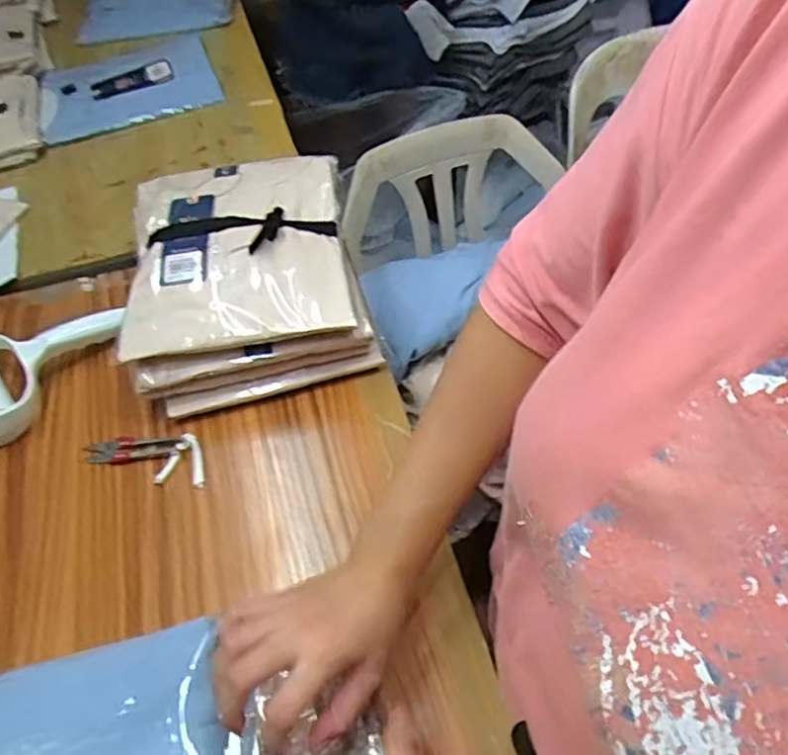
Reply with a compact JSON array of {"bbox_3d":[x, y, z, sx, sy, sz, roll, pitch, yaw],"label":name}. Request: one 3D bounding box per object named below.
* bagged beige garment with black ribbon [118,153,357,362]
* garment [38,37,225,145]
[{"bbox_3d":[-0.151,-0.132,0.617,0.201,0.029,0.235,-9,52,-2],"label":"bagged beige garment with black ribbon"},{"bbox_3d":[-0.394,-0.430,0.944,0.250,0.032,0.206,-20,53,-10],"label":"garment"}]

